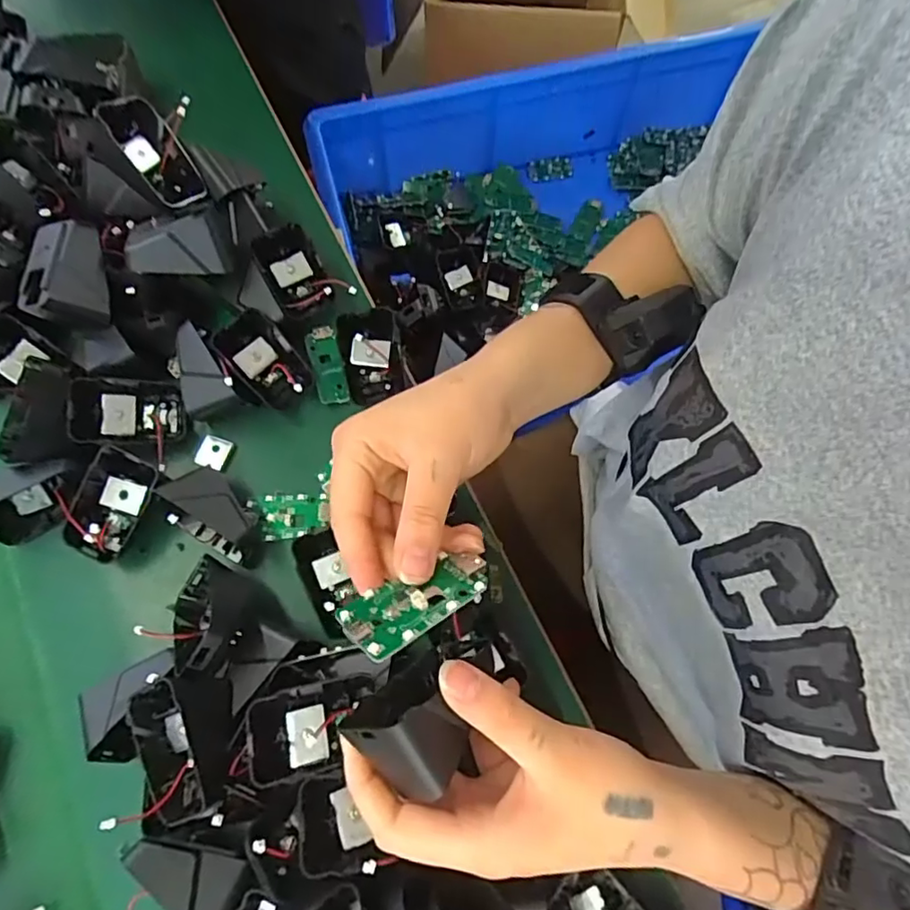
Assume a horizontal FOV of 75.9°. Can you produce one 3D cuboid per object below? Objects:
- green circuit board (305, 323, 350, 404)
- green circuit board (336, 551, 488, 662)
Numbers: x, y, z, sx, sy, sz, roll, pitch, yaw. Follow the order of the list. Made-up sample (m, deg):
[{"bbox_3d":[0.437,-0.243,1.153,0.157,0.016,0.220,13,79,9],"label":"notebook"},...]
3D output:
[{"bbox_3d":[-0.096,-0.068,0.440,0.022,0.006,0.064,-16,72,-6],"label":"green circuit board"},{"bbox_3d":[-0.015,0.058,0.238,0.061,0.005,0.031,-24,39,-32],"label":"green circuit board"}]

